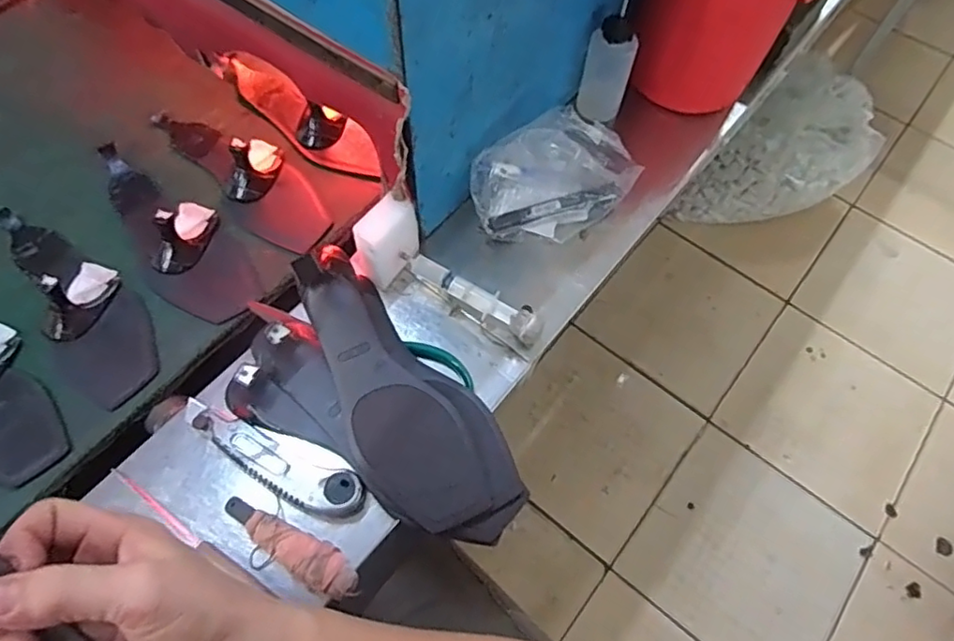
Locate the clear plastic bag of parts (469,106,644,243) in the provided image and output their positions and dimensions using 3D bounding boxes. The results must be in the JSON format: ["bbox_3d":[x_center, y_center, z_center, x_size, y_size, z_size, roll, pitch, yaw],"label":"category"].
[{"bbox_3d":[0.074,-0.136,0.565,0.156,0.080,0.086,-13,63,-9],"label":"clear plastic bag of parts"}]

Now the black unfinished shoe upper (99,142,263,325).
[{"bbox_3d":[-0.301,-0.083,0.572,0.235,0.044,0.081,33,66,15],"label":"black unfinished shoe upper"}]

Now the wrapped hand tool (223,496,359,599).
[{"bbox_3d":[-0.138,0.163,0.437,0.117,0.021,0.029,27,65,12],"label":"wrapped hand tool"}]

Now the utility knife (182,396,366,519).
[{"bbox_3d":[-0.165,0.107,0.465,0.165,0.017,0.037,23,64,10],"label":"utility knife"}]

